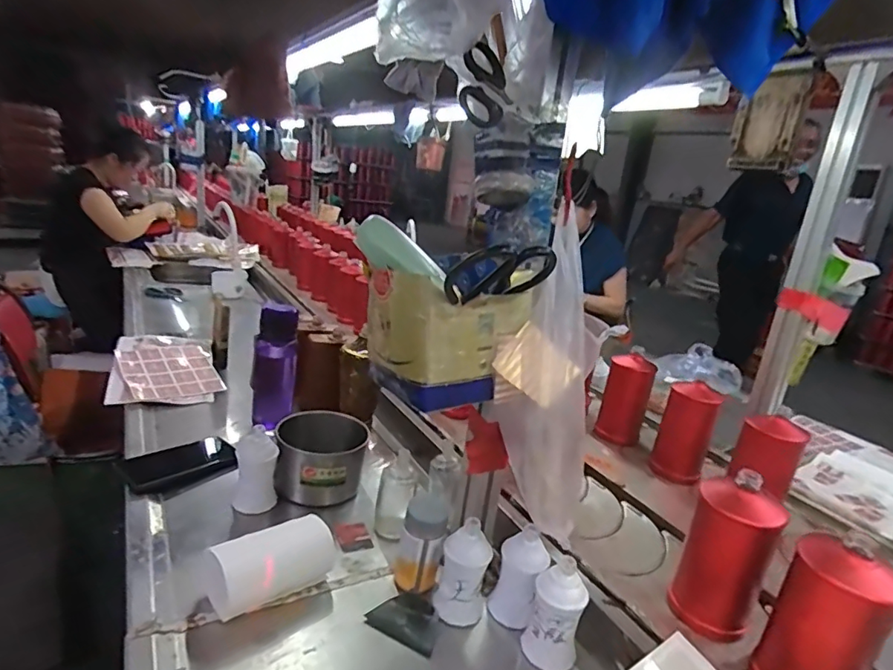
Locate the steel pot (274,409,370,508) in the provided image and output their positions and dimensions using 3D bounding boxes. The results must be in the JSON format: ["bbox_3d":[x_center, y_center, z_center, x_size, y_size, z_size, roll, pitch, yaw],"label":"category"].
[{"bbox_3d":[-0.193,0.191,0.809,0.134,0.095,0.124,3,19,-13],"label":"steel pot"}]

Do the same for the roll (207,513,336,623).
[{"bbox_3d":[-0.201,0.267,0.601,0.139,0.064,0.060,-9,25,-40],"label":"roll"}]

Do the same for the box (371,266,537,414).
[{"bbox_3d":[-0.001,-0.003,0.553,0.140,0.120,0.115,-4,22,-31],"label":"box"}]

